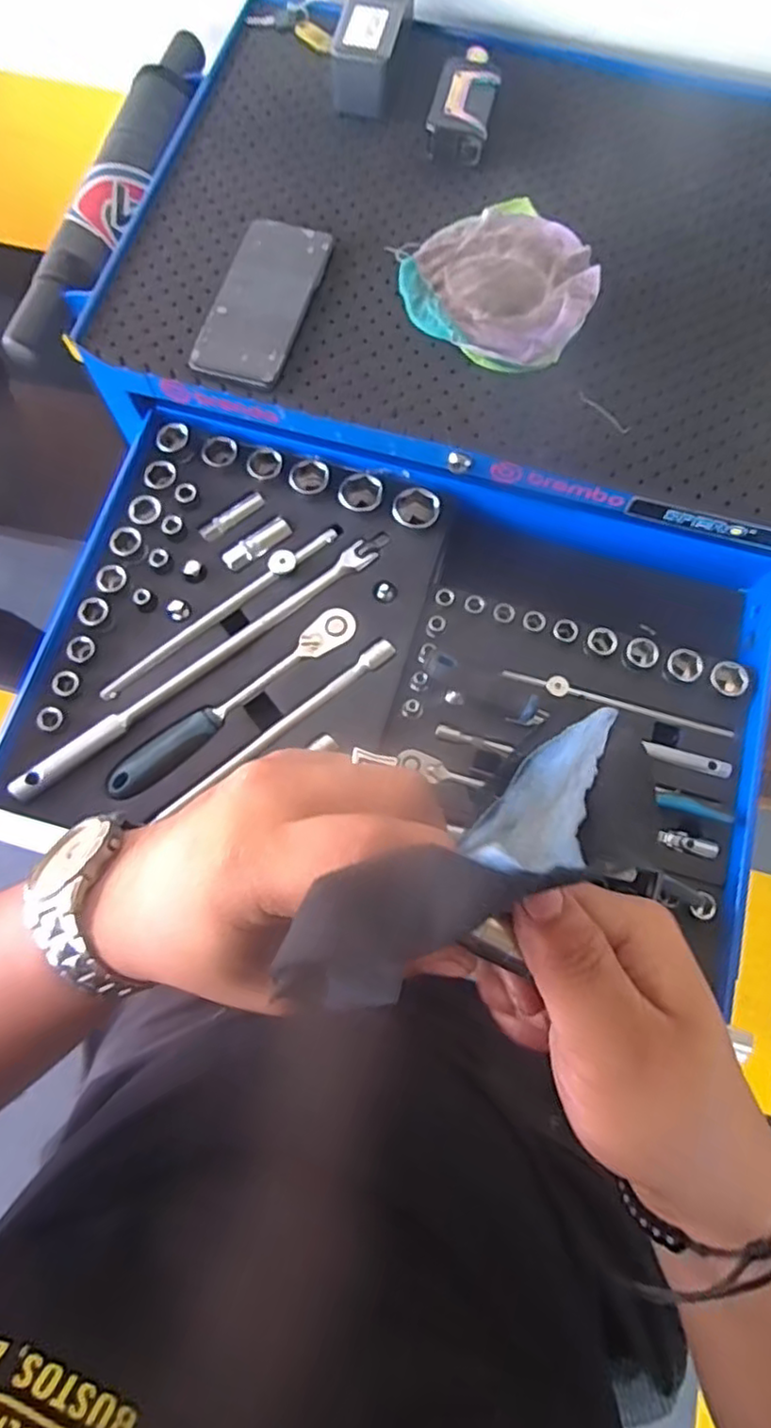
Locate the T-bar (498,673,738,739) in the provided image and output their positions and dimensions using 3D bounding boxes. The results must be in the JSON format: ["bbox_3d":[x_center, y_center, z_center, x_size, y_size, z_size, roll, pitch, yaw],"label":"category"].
[{"bbox_3d":[0.196,-0.008,0.546,0.196,0.013,0.015,16,74,4],"label":"T-bar"}]

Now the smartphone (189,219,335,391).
[{"bbox_3d":[-0.103,-0.349,0.543,0.078,0.011,0.161,16,74,4],"label":"smartphone"}]

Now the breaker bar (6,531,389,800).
[{"bbox_3d":[-0.148,-0.049,0.544,0.366,0.016,0.023,-38,77,-10],"label":"breaker bar"}]

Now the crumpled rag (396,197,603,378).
[{"bbox_3d":[0.102,-0.371,0.544,0.157,0.026,0.156,35,77,9],"label":"crumpled rag"}]

